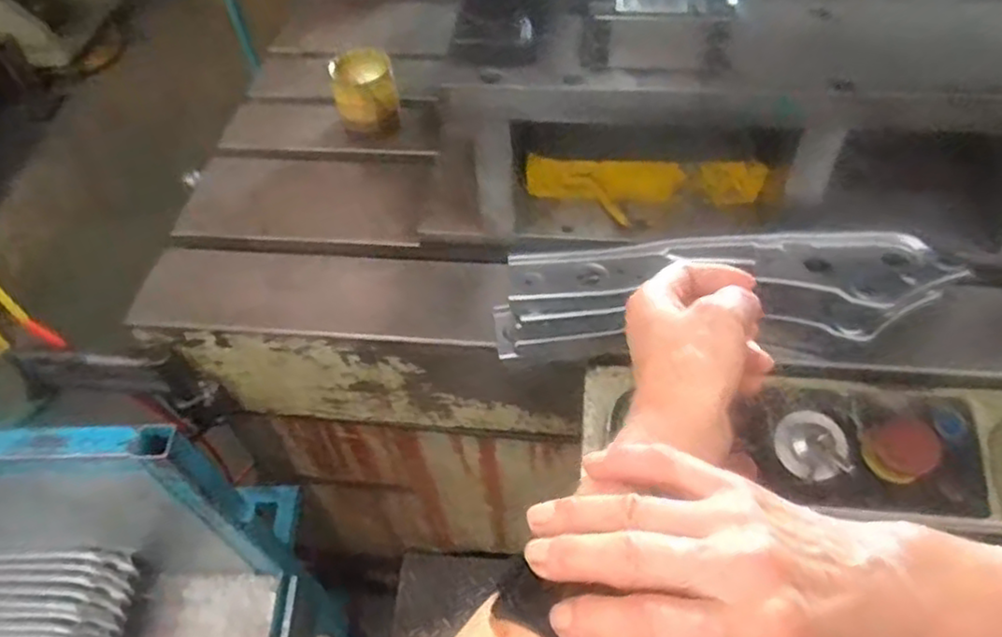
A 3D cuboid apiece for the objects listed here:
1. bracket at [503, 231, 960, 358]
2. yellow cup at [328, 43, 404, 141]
[{"bbox_3d":[0.217,-0.023,0.696,0.435,0.086,0.114,-4,53,0],"label":"bracket"},{"bbox_3d":[-0.184,-0.304,0.957,0.084,0.102,0.087,-2,53,2],"label":"yellow cup"}]

